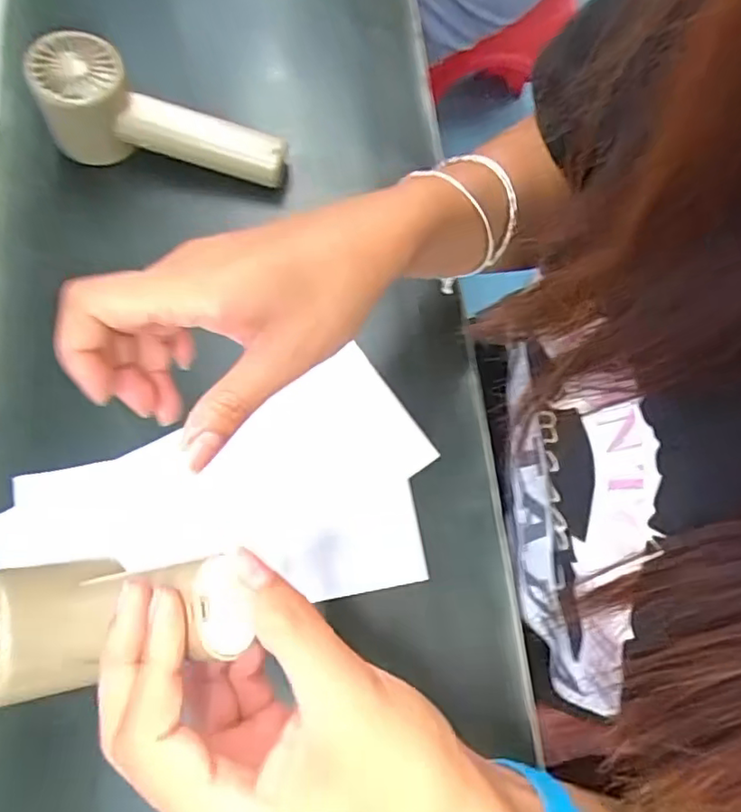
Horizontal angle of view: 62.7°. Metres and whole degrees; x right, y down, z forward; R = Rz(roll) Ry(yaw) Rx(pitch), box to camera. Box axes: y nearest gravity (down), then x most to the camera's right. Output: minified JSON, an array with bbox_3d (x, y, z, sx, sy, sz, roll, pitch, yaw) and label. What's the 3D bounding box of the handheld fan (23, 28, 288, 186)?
[{"bbox_3d":[-0.139,-0.189,0.413,0.166,0.061,0.054,15,73,-12],"label":"handheld fan"}]

